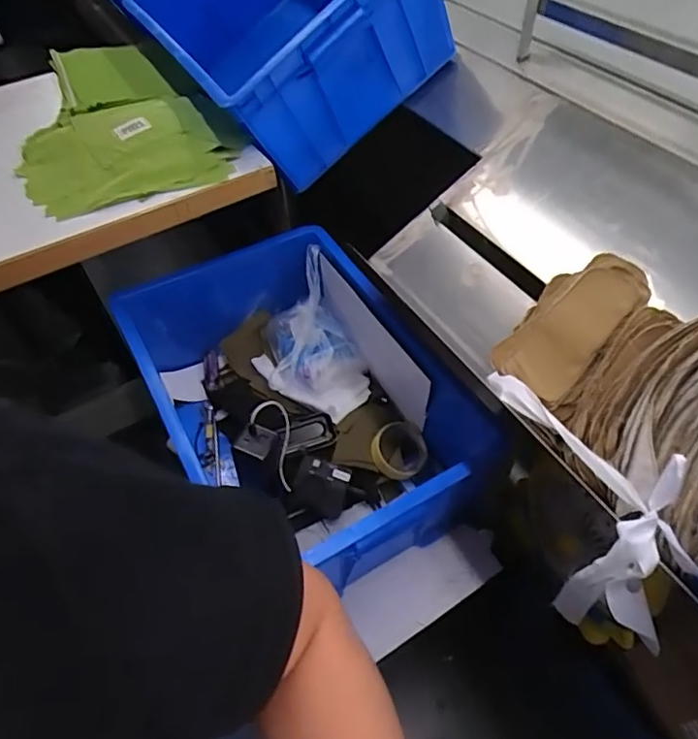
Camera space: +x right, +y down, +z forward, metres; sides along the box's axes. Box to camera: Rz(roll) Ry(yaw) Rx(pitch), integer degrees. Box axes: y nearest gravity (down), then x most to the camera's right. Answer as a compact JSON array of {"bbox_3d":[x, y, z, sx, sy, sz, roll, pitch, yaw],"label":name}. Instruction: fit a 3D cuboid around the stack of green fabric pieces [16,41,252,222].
[{"bbox_3d":[-0.377,-0.418,0.865,0.308,0.048,0.490,-24,54,-15],"label":"stack of green fabric pieces"}]

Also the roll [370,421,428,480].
[{"bbox_3d":[0.075,0.123,0.811,0.082,0.023,0.083,-15,73,-13],"label":"roll"}]

